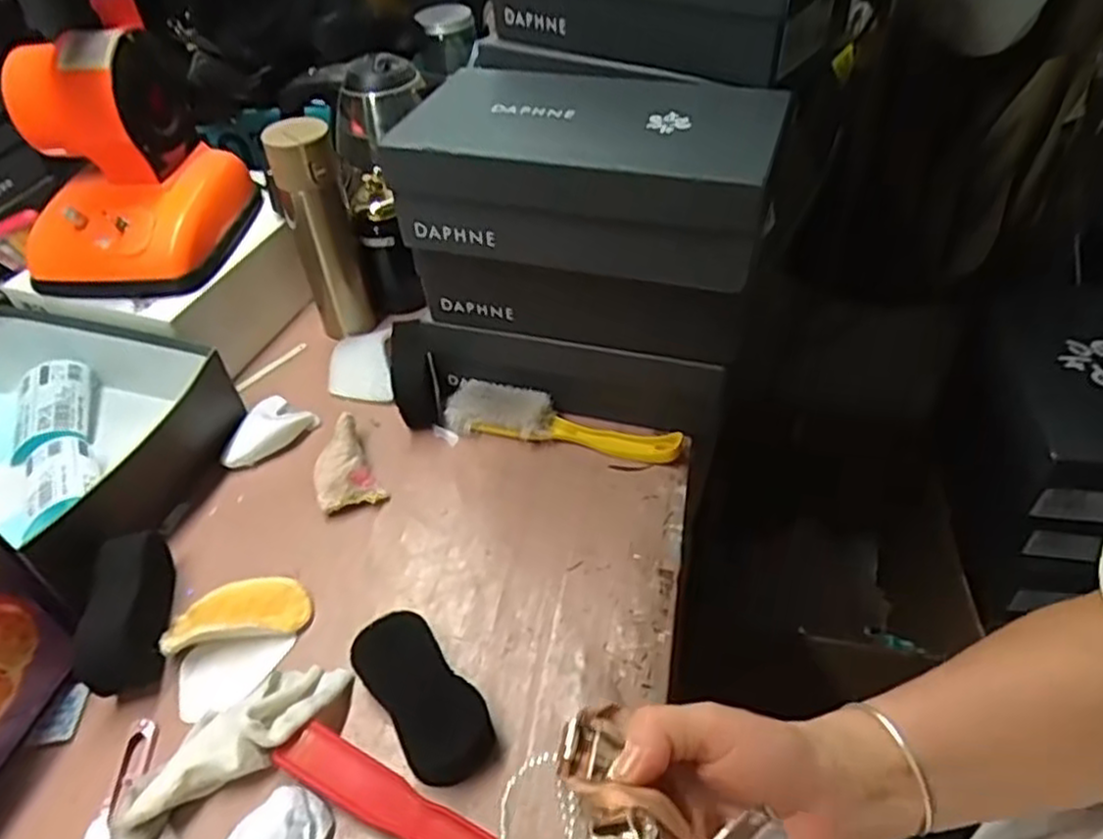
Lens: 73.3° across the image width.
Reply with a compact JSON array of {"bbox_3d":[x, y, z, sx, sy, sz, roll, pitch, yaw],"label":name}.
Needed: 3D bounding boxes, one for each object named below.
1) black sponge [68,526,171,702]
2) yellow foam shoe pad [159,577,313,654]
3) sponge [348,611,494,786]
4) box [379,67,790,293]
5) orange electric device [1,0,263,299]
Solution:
[{"bbox_3d":[-0.329,0.149,0.581,0.049,0.061,0.127,-7,59,-3],"label":"black sponge"},{"bbox_3d":[-0.252,0.156,0.596,0.109,0.025,0.046,-8,43,-24],"label":"yellow foam shoe pad"},{"bbox_3d":[-0.095,0.201,0.544,0.061,0.030,0.127,-28,50,-22],"label":"sponge"},{"bbox_3d":[0.035,-0.218,0.625,0.285,0.105,0.182,12,47,16],"label":"box"},{"bbox_3d":[-0.438,-0.263,0.743,0.180,0.200,0.192,-2,45,2],"label":"orange electric device"}]

